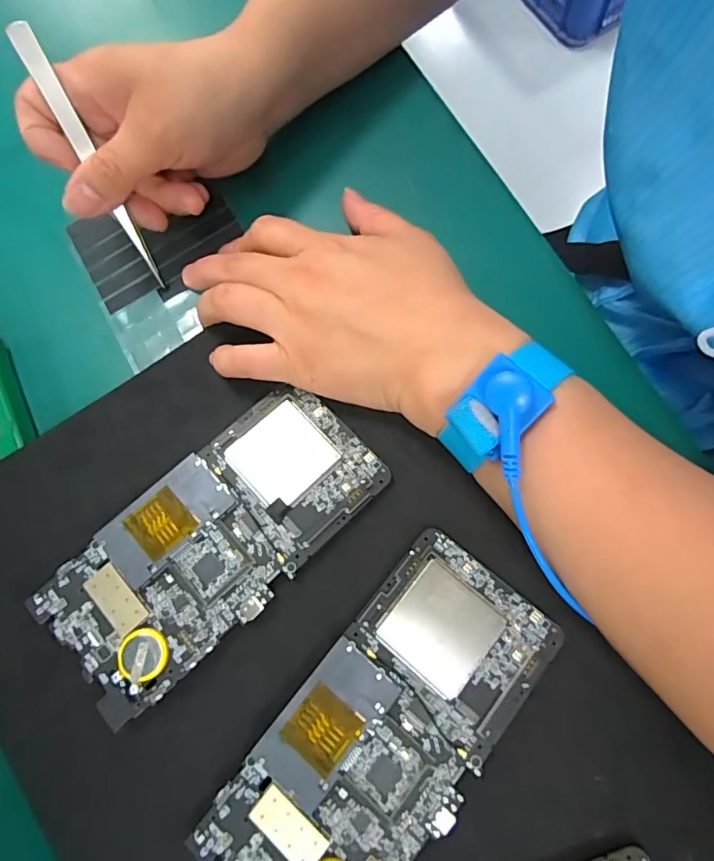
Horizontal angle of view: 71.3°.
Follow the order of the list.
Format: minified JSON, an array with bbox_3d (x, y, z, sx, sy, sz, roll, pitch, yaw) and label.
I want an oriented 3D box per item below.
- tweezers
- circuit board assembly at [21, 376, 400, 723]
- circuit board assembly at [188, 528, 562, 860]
[{"bbox_3d":[-0.134,-0.133,0.255,0.011,0.125,0.006,-26,30,-7],"label":"tweezers"},{"bbox_3d":[-0.063,0.047,0.227,0.151,0.010,0.072,-44,75,-4],"label":"circuit board assembly"},{"bbox_3d":[0.012,0.119,0.201,0.072,0.006,0.151,40,77,12],"label":"circuit board assembly"}]

